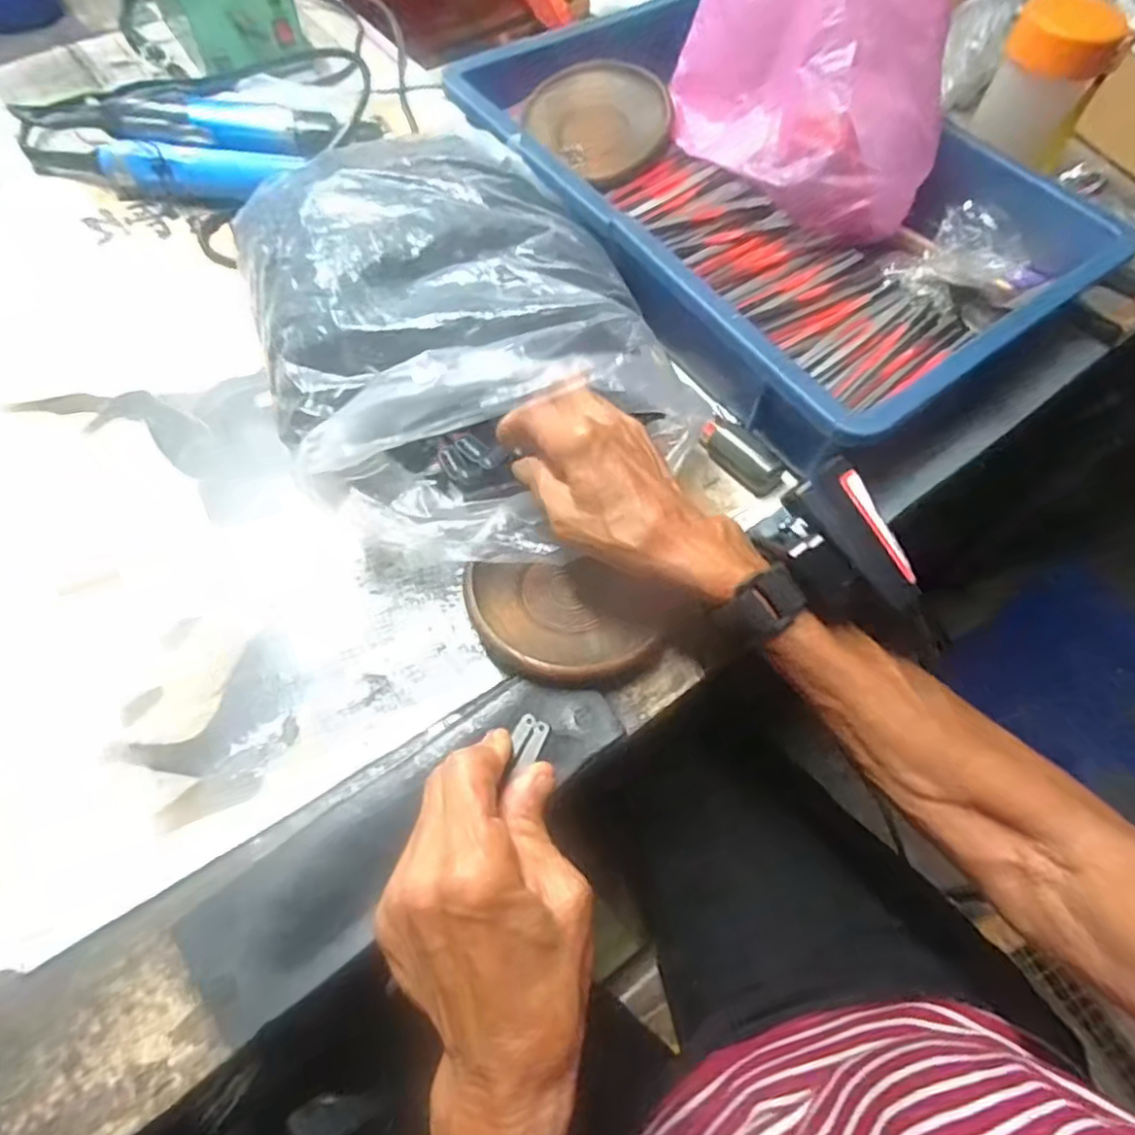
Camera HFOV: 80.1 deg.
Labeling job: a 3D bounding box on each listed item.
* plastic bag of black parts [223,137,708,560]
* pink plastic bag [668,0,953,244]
[{"bbox_3d":[-0.074,-0.145,0.415,0.203,0.092,0.293,-15,64,-11],"label":"plastic bag of black parts"},{"bbox_3d":[0.166,-0.355,0.431,0.125,0.176,0.205,-40,71,-21],"label":"pink plastic bag"}]

